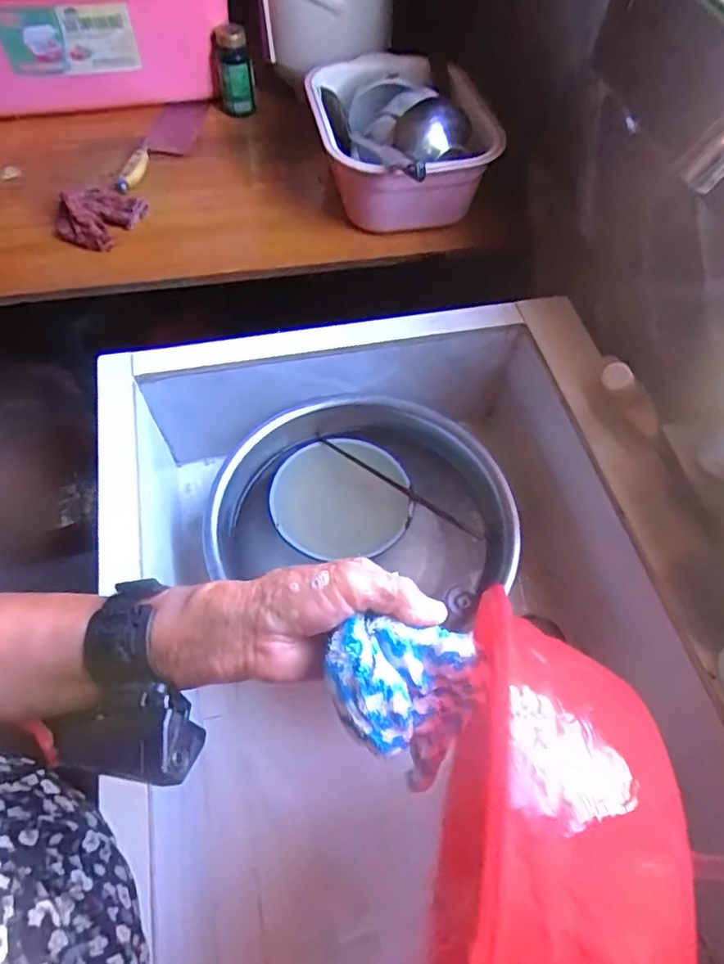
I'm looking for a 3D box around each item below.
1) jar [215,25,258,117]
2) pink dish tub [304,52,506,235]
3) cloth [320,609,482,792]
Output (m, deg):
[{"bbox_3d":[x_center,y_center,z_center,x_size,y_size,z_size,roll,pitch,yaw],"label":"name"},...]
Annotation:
[{"bbox_3d":[-0.196,-0.638,0.877,0.055,0.115,0.050,-7,61,-6],"label":"jar"},{"bbox_3d":[0.048,-0.462,0.787,0.206,0.155,0.272,-12,62,-9],"label":"pink dish tub"},{"bbox_3d":[0.022,0.115,0.316,0.081,0.068,0.070,29,63,13],"label":"cloth"}]

